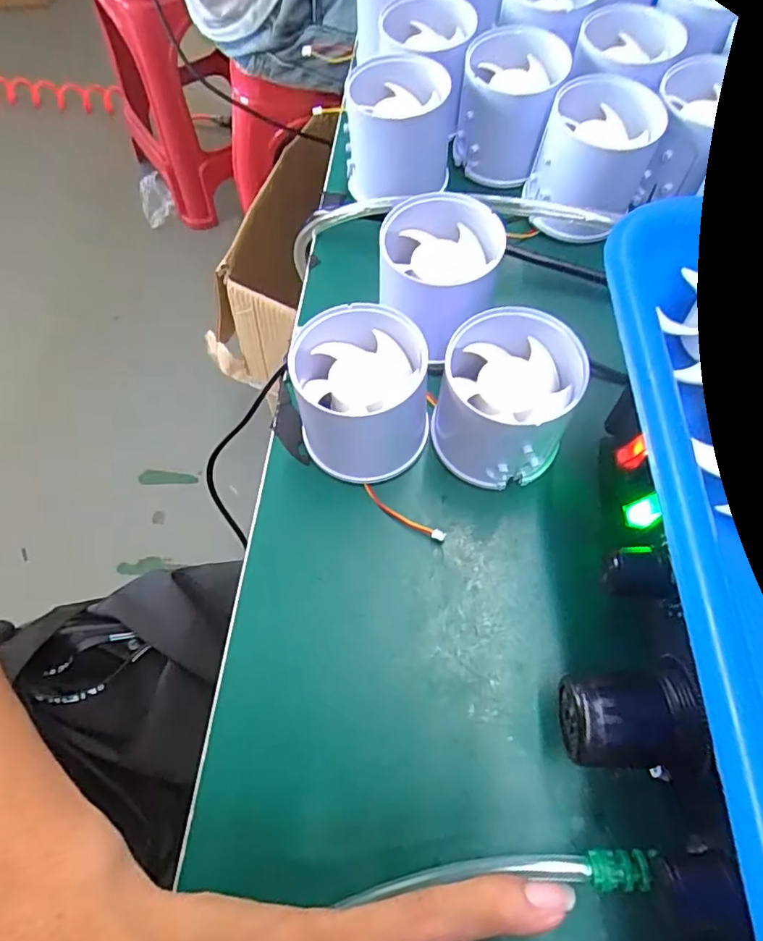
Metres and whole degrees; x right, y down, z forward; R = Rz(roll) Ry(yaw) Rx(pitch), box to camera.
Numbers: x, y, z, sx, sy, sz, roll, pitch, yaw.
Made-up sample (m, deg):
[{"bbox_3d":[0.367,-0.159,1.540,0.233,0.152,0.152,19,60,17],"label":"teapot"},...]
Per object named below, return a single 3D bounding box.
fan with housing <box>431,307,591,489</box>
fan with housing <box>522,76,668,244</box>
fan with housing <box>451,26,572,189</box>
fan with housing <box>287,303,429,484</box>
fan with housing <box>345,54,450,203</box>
[{"bbox_3d":[0.050,-0.029,0.232,0.051,0.056,0.055,-1,65,2],"label":"fan with housing"},{"bbox_3d":[0.105,-0.154,0.288,0.052,0.052,0.056,25,68,13],"label":"fan with housing"},{"bbox_3d":[0.067,-0.191,0.303,0.048,0.051,0.054,14,67,8],"label":"fan with housing"},{"bbox_3d":[-0.010,-0.028,0.236,0.049,0.053,0.053,-1,65,2],"label":"fan with housing"},{"bbox_3d":[0.008,-0.180,0.309,0.053,0.056,0.044,0,65,2],"label":"fan with housing"}]

